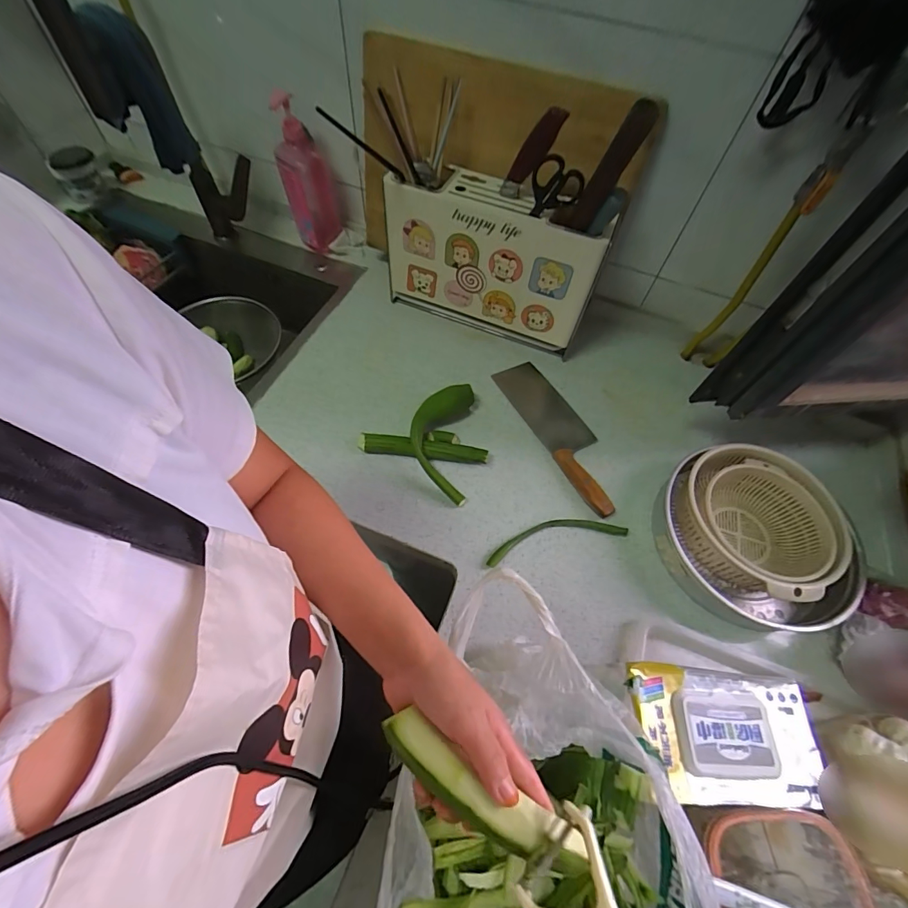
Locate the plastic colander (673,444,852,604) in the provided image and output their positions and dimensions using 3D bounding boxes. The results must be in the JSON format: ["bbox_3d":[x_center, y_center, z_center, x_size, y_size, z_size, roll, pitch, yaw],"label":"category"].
[{"bbox_3d":[0.415,0.090,0.578,0.159,0.086,0.206,-25,64,-16],"label":"plastic colander"}]

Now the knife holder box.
[{"bbox_3d":[0.056,-0.314,0.712,0.350,0.236,0.083,22,61,10],"label":"knife holder box"}]

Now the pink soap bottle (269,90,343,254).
[{"bbox_3d":[-0.284,-0.533,0.810,0.094,0.280,0.087,-11,61,-9],"label":"pink soap bottle"}]

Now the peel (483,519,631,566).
[{"bbox_3d":[0.143,0.115,0.589,0.201,0.009,0.043,-10,60,-9],"label":"peel"}]

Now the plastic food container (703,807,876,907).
[{"bbox_3d":[0.293,0.406,0.379,0.134,0.084,0.140,0,59,-3],"label":"plastic food container"}]

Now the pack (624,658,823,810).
[{"bbox_3d":[0.275,0.280,0.417,0.203,0.042,0.114,6,59,1],"label":"pack"}]

